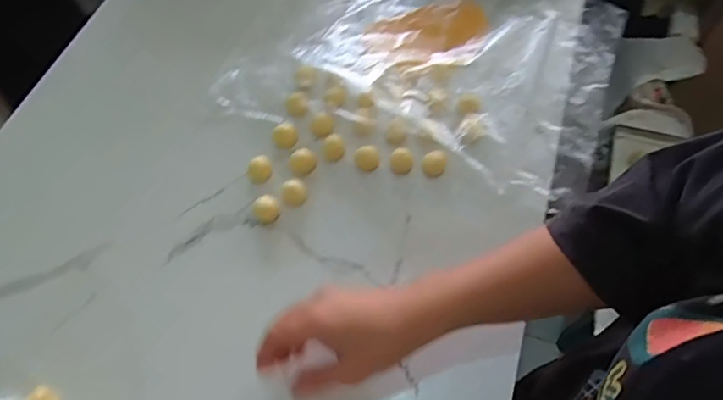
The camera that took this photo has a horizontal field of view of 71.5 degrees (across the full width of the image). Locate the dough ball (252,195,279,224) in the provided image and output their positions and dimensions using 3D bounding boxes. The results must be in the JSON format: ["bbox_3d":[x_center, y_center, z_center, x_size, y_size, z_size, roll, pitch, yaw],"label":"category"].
[{"bbox_3d":[-0.094,0.012,0.501,0.025,0.020,0.025,-1,62,2],"label":"dough ball"}]

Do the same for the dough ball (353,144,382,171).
[{"bbox_3d":[0.006,-0.044,0.527,0.027,0.018,0.022,0,62,2],"label":"dough ball"}]

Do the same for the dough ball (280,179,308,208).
[{"bbox_3d":[-0.068,-0.007,0.507,0.026,0.016,0.022,-18,63,-7],"label":"dough ball"}]

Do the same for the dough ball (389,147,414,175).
[{"bbox_3d":[0.041,-0.040,0.515,0.024,0.019,0.019,4,62,4],"label":"dough ball"}]

